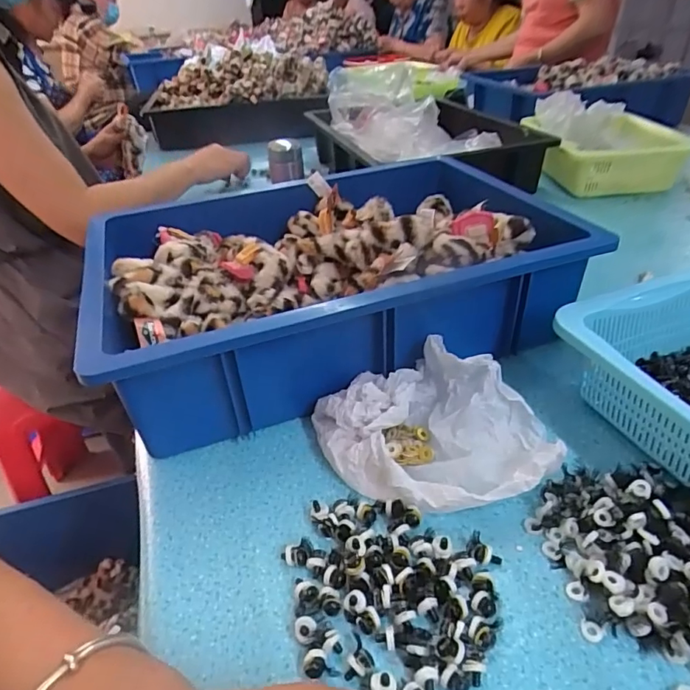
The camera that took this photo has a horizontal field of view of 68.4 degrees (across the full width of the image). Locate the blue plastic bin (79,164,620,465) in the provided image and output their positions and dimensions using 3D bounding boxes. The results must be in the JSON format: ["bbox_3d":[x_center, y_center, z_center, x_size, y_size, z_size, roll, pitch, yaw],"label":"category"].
[{"bbox_3d":[-0.011,-0.071,0.535,0.426,0.123,0.329,-13,36,-13],"label":"blue plastic bin"}]

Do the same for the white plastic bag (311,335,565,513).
[{"bbox_3d":[0.066,0.064,0.386,0.175,0.060,0.128,25,44,34],"label":"white plastic bag"}]

